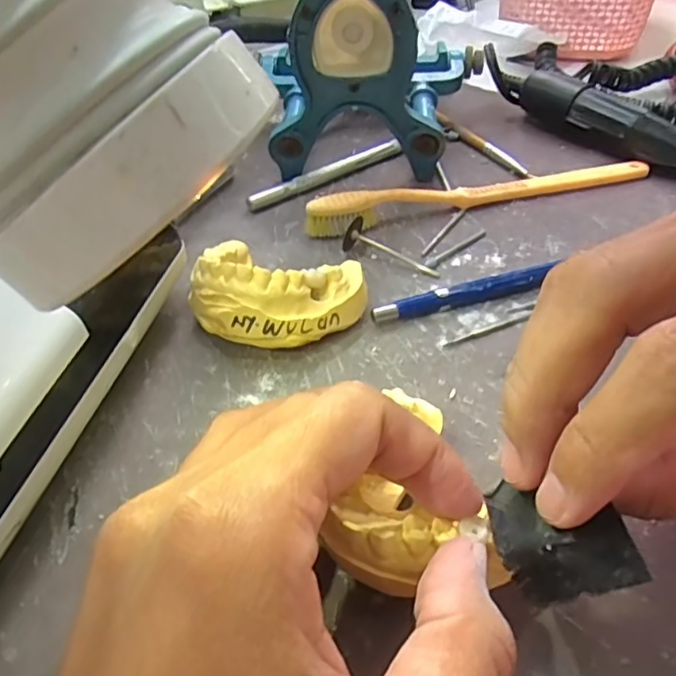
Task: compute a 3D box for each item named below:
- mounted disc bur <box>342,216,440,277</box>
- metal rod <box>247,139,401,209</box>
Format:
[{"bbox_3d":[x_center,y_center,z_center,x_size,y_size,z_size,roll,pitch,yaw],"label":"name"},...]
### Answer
[{"bbox_3d":[0.025,-0.042,0.274,0.047,0.014,0.013,16,46,19],"label":"mounted disc bur"},{"bbox_3d":[-0.006,-0.090,0.329,0.096,0.010,0.006,-24,47,-22],"label":"metal rod"}]

